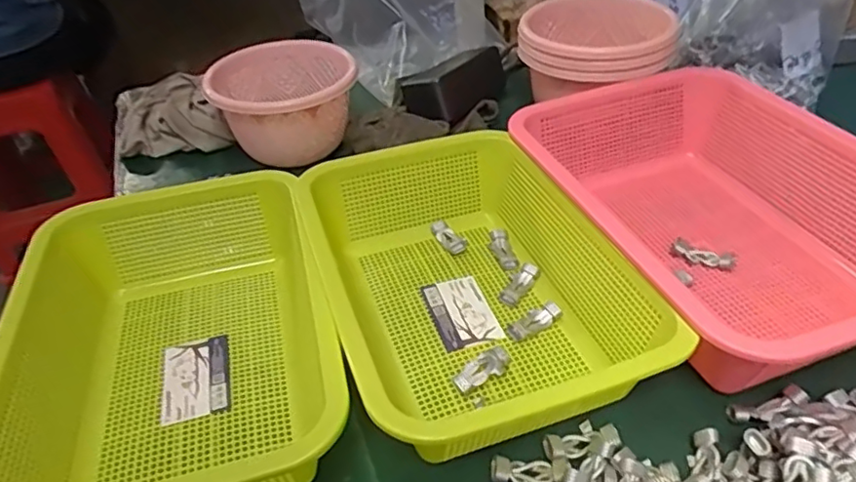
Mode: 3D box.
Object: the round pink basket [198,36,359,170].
[{"bbox_3d":[-0.143,-0.137,0.622,0.141,0.084,0.128,-15,42,-14],"label":"round pink basket"}]

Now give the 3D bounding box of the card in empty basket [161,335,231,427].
[{"bbox_3d":[-0.160,0.095,0.417,0.044,0.004,0.065,-10,40,-14],"label":"card in empty basket"}]

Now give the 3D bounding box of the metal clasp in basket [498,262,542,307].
[{"bbox_3d":[0.071,0.033,0.466,0.016,0.007,0.043,17,45,27],"label":"metal clasp in basket"}]

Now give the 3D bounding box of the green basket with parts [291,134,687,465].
[{"bbox_3d":[0.025,0.022,0.417,0.181,0.070,0.260,-16,40,-11],"label":"green basket with parts"}]

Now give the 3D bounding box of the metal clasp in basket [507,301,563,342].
[{"bbox_3d":[0.076,0.056,0.434,0.041,0.008,0.015,-31,45,-26],"label":"metal clasp in basket"}]

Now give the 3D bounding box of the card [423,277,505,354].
[{"bbox_3d":[0.025,0.054,0.452,0.043,0.005,0.067,-16,41,-10],"label":"card"}]

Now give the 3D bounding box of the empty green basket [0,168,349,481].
[{"bbox_3d":[-0.161,0.064,0.391,0.178,0.081,0.262,-14,40,-9],"label":"empty green basket"}]

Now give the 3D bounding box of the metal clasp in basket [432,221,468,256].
[{"bbox_3d":[0.018,-0.003,0.508,0.016,0.009,0.040,-25,43,-20],"label":"metal clasp in basket"}]

